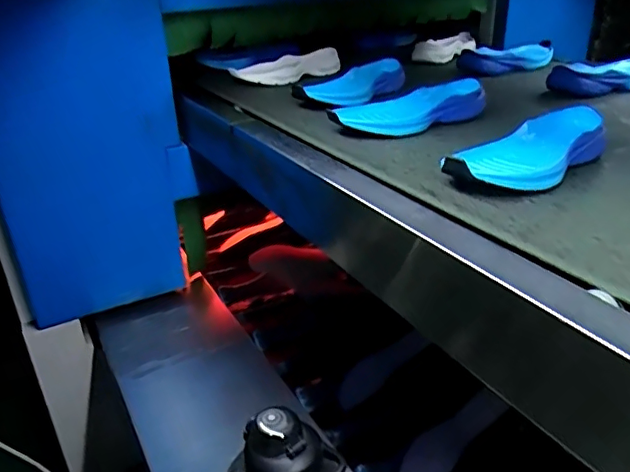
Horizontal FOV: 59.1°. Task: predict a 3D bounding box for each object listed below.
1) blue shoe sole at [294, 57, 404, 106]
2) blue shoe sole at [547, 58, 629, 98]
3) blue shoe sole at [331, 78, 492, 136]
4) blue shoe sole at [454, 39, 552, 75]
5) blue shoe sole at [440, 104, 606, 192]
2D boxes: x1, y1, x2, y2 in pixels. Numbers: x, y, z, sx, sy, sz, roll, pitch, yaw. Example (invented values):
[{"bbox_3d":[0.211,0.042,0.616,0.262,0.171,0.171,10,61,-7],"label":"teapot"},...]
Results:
[{"bbox_3d":[0.061,-0.257,0.930,0.082,0.043,0.229,14,36,38],"label":"blue shoe sole"},{"bbox_3d":[0.510,-0.273,0.953,0.240,0.043,0.082,-17,30,-30],"label":"blue shoe sole"},{"bbox_3d":[0.134,-0.180,0.774,0.237,0.049,0.087,-13,29,-23],"label":"blue shoe sole"},{"bbox_3d":[0.410,-0.368,1.140,0.224,0.042,0.122,-25,31,-28],"label":"blue shoe sole"},{"bbox_3d":[0.236,-0.095,0.605,0.095,0.047,0.233,23,35,39],"label":"blue shoe sole"}]

